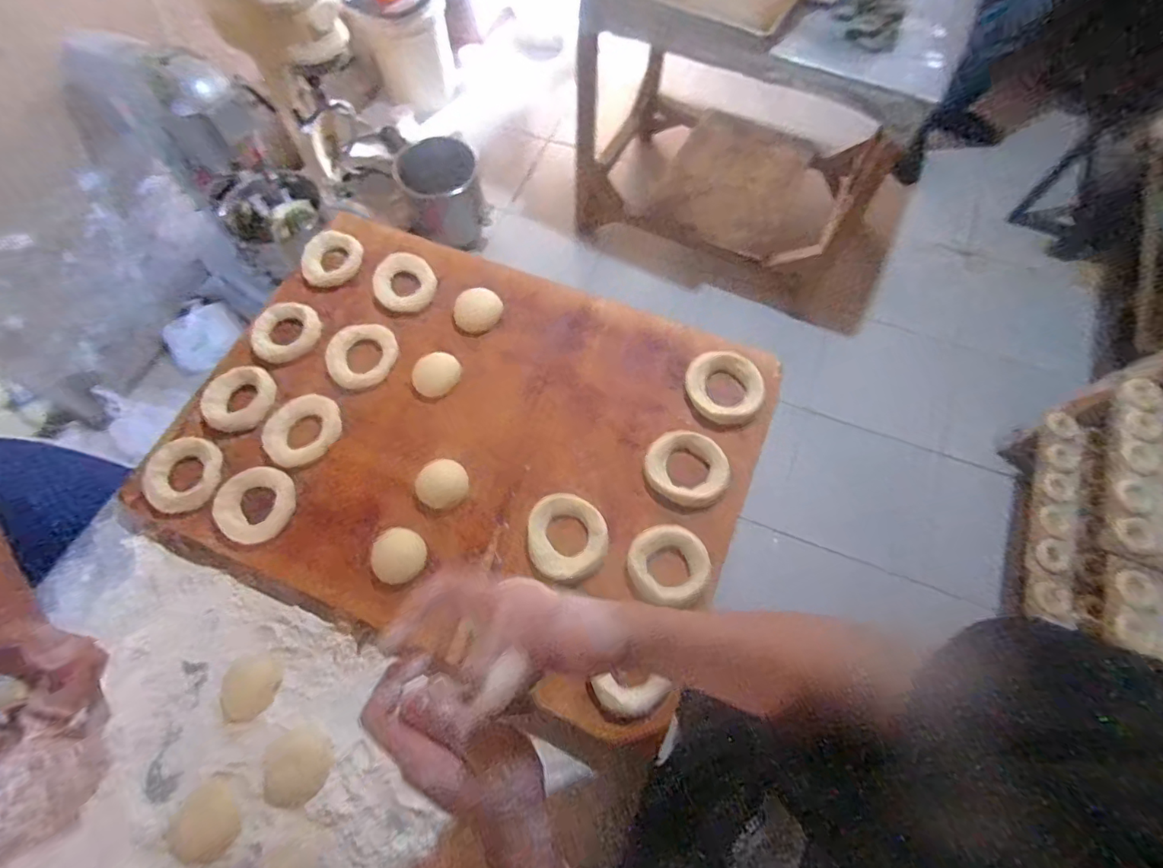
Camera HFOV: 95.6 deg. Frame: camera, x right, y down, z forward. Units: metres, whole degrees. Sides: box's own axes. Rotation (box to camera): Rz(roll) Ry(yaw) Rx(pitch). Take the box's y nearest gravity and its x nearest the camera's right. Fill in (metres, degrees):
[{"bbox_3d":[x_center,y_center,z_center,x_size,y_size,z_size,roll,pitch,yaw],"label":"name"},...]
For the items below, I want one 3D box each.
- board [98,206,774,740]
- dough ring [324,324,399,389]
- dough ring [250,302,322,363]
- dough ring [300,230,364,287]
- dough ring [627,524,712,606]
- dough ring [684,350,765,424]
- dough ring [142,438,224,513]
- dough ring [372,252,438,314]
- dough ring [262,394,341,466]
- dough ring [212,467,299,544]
[{"bbox_3d":[-0.132,0.000,0.581,0.608,0.041,0.439,20,68,9],"label":"board"},{"bbox_3d":[-0.255,-0.092,0.613,0.080,0.018,0.075,0,66,1],"label":"dough ring"},{"bbox_3d":[-0.351,-0.120,0.627,0.078,0.013,0.078,-20,67,-8],"label":"dough ring"},{"bbox_3d":[-0.317,-0.222,0.666,0.072,0.020,0.071,0,66,1],"label":"dough ring"},{"bbox_3d":[0.084,0.125,0.505,0.074,0.013,0.073,0,66,1],"label":"dough ring"},{"bbox_3d":[0.155,-0.052,0.572,0.084,0.019,0.075,21,68,10],"label":"dough ring"},{"bbox_3d":[-0.427,0.044,0.564,0.079,0.016,0.078,0,66,1],"label":"dough ring"},{"bbox_3d":[-0.221,-0.189,0.657,0.074,0.016,0.081,-28,68,-11],"label":"dough ring"},{"bbox_3d":[-0.306,-0.006,0.578,0.070,0.014,0.084,33,71,15],"label":"dough ring"},{"bbox_3d":[-0.343,0.073,0.553,0.081,0.021,0.076,0,66,1],"label":"dough ring"}]

